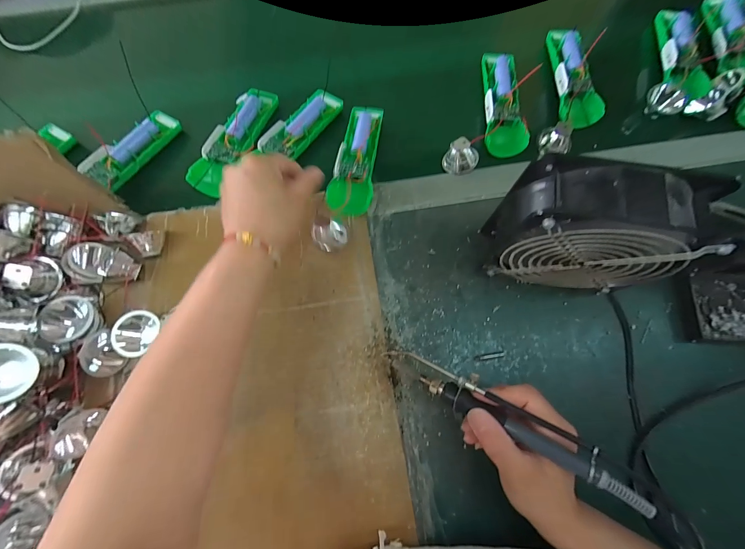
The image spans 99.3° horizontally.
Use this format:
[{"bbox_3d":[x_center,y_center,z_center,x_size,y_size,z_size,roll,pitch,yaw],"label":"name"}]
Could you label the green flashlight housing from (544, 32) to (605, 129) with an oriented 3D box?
[{"bbox_3d":[0.256,-0.258,0.408,0.045,0.028,0.152,-5,83,11],"label":"green flashlight housing"}]

